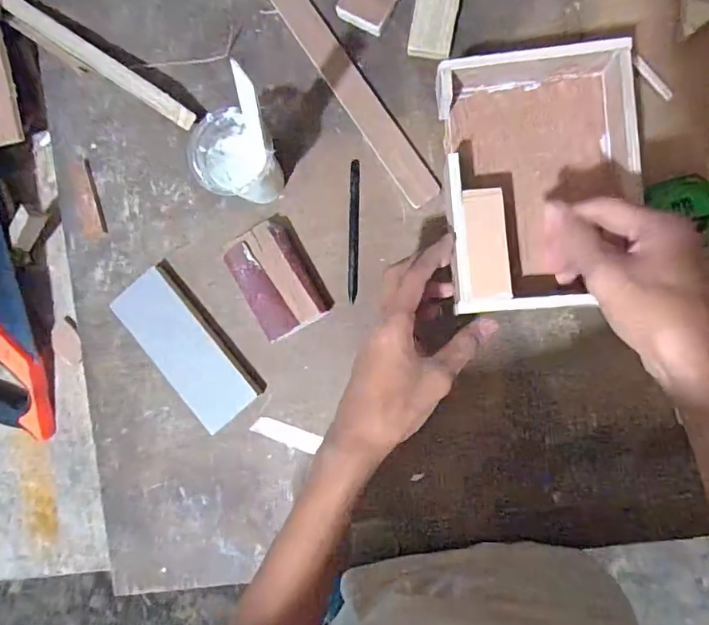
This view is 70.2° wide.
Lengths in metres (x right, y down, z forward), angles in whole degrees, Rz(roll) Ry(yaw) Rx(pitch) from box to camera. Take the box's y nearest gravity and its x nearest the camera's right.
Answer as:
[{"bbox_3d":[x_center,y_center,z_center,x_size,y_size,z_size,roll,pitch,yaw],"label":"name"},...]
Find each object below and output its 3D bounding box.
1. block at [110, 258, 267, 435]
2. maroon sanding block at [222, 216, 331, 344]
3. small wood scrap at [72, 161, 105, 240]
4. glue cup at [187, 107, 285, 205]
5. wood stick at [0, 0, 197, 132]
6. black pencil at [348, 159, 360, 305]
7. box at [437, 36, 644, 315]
[{"bbox_3d":[-0.167,0.035,0.506,0.074,0.017,0.163,-38,86,5],"label":"block"},{"bbox_3d":[-0.075,-0.034,0.493,0.071,0.026,0.106,-27,87,6],"label":"maroon sanding block"},{"bbox_3d":[-0.279,-0.117,0.526,0.021,0.004,0.081,-13,89,6],"label":"small wood scrap"},{"bbox_3d":[-0.106,-0.138,0.465,0.061,0.090,0.061,0,90,6],"label":"glue cup"},{"bbox_3d":[-0.262,-0.257,0.512,0.248,0.024,0.020,34,94,5],"label":"wood stick"},{"bbox_3d":[-0.001,-0.080,0.498,0.010,0.004,0.139,1,90,6],"label":"black pencil"},{"bbox_3d":[0.147,-0.110,0.409,0.144,0.047,0.209,-4,90,6],"label":"box"}]

